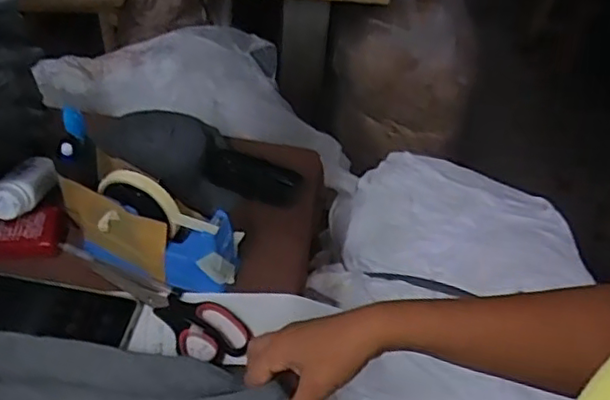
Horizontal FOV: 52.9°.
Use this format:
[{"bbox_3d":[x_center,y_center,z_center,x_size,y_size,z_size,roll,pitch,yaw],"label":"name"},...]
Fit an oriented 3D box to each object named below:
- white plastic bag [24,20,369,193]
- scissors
[{"bbox_3d":[-0.164,-0.178,0.995,0.488,0.109,0.278,5,43,0],"label":"white plastic bag"},{"bbox_3d":[-0.157,0.102,0.602,0.219,0.012,0.058,18,44,14],"label":"scissors"}]

